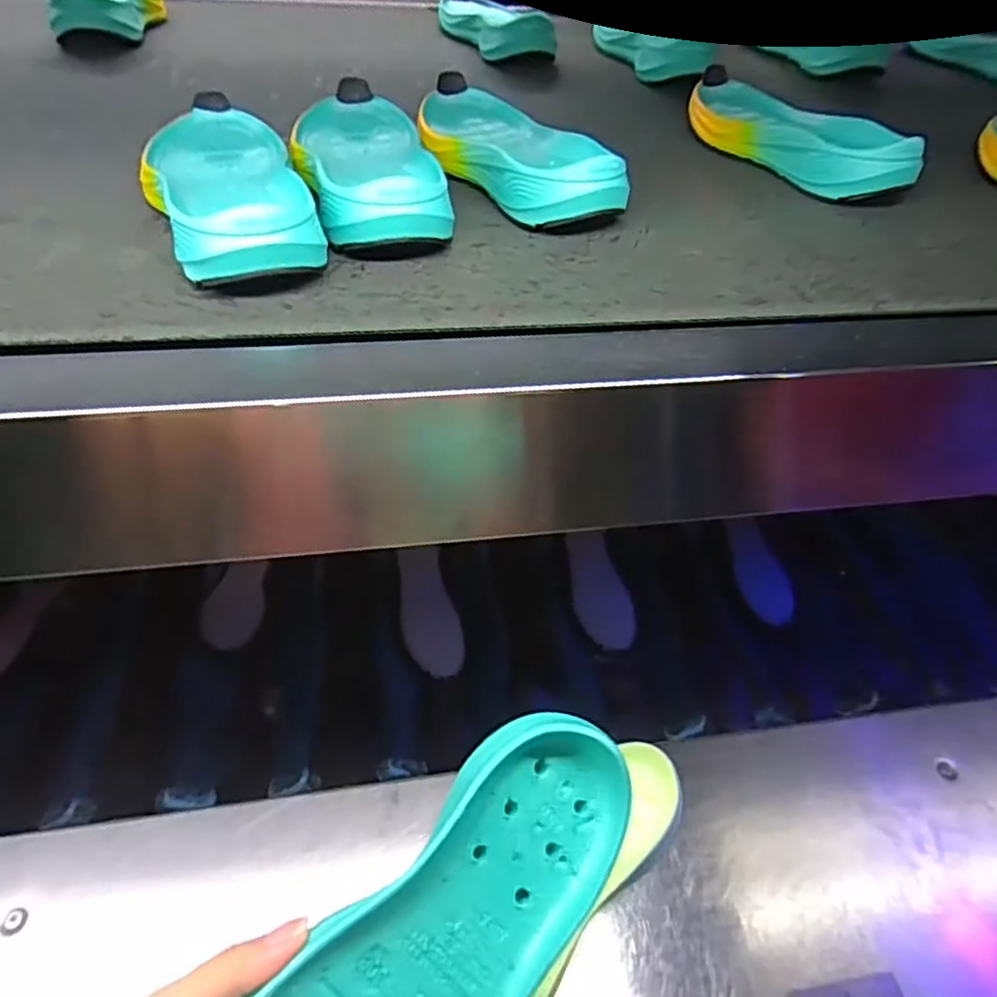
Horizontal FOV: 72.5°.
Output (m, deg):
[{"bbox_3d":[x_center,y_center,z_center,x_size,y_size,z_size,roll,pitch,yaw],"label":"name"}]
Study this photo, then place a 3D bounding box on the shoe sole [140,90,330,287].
[{"bbox_3d":[-0.157,-0.180,0.390,0.082,0.046,0.216,-14,47,-18],"label":"shoe sole"}]

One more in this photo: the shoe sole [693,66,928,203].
[{"bbox_3d":[0.215,-0.278,0.518,0.084,0.048,0.219,-11,47,-15],"label":"shoe sole"}]

